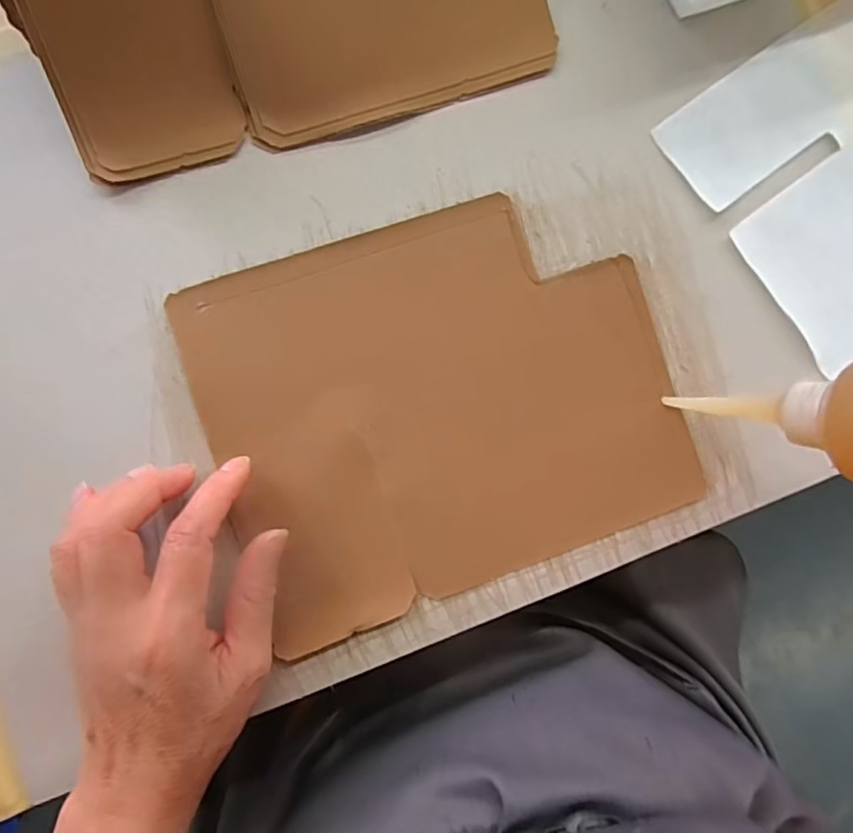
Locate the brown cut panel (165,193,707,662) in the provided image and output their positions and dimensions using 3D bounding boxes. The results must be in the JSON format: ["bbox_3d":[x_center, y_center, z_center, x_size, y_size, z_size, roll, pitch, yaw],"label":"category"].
[{"bbox_3d":[0.012,-0.009,0.297,0.237,0.007,0.193,-19,89,-9],"label":"brown cut panel"}]

